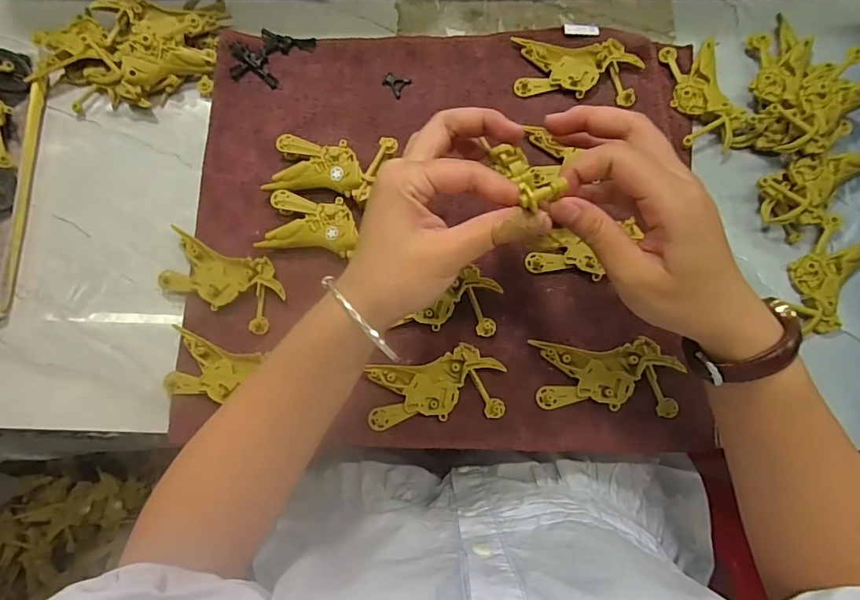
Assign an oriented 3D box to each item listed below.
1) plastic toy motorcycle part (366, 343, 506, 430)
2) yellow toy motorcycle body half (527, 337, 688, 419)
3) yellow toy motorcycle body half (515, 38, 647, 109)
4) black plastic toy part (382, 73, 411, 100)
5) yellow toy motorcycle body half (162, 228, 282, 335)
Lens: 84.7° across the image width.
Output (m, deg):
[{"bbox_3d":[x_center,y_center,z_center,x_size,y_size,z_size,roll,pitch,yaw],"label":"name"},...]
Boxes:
[{"bbox_3d":[0.003,0.063,0.343,0.094,0.009,0.050,-6,78,1],"label":"plastic toy motorcycle part"},{"bbox_3d":[0.126,0.054,0.339,0.094,0.015,0.051,3,78,3],"label":"yellow toy motorcycle body half"},{"bbox_3d":[0.122,-0.192,0.395,0.098,0.015,0.049,8,78,4],"label":"yellow toy motorcycle body half"},{"bbox_3d":[-0.030,-0.185,0.402,0.022,0.004,0.020,36,82,9],"label":"black plastic toy part"},{"bbox_3d":[-0.158,-0.015,0.367,0.095,0.020,0.051,25,80,7],"label":"yellow toy motorcycle body half"}]

